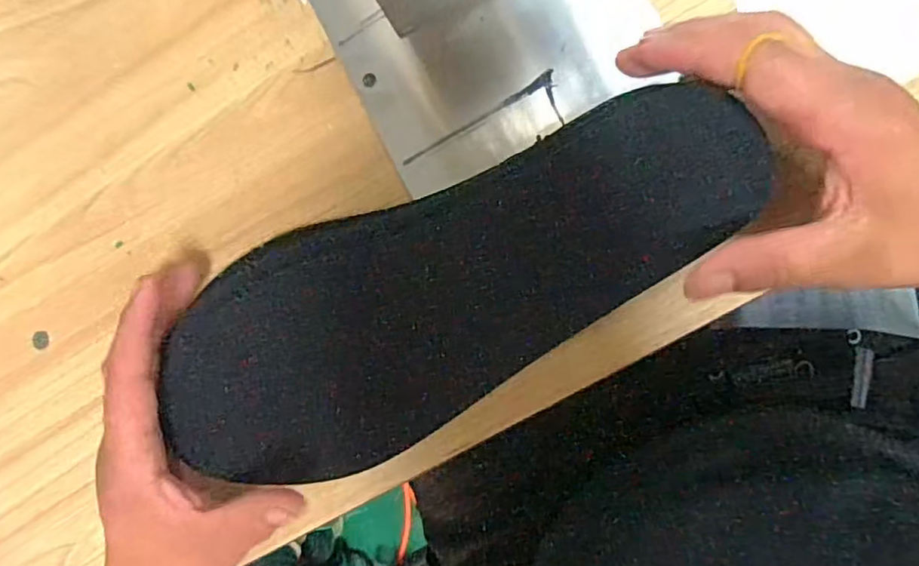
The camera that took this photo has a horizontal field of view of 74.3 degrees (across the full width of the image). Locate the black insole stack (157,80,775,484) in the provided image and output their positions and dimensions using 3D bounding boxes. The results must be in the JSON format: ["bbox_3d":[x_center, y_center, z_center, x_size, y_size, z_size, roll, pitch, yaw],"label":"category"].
[{"bbox_3d":[-0.001,-0.001,0.273,0.275,0.024,0.105,-27,86,4],"label":"black insole stack"}]

